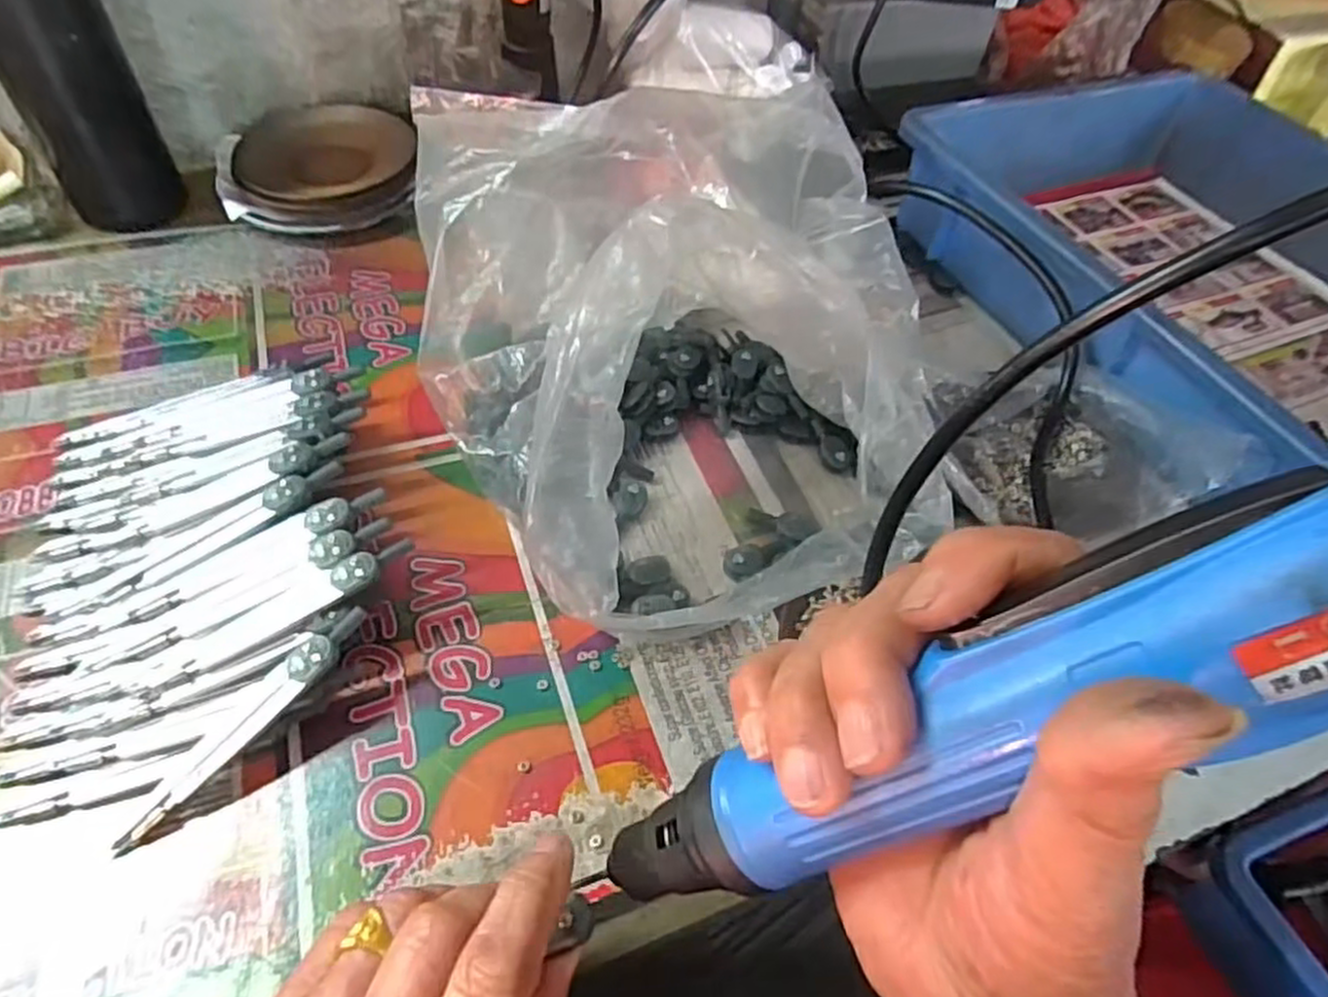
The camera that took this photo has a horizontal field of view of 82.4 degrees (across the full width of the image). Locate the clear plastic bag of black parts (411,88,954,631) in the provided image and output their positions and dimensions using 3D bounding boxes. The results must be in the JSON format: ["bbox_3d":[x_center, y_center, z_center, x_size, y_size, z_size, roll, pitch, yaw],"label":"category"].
[{"bbox_3d":[0.003,-0.088,0.384,0.245,0.108,0.300,-4,53,-9],"label":"clear plastic bag of black parts"}]

